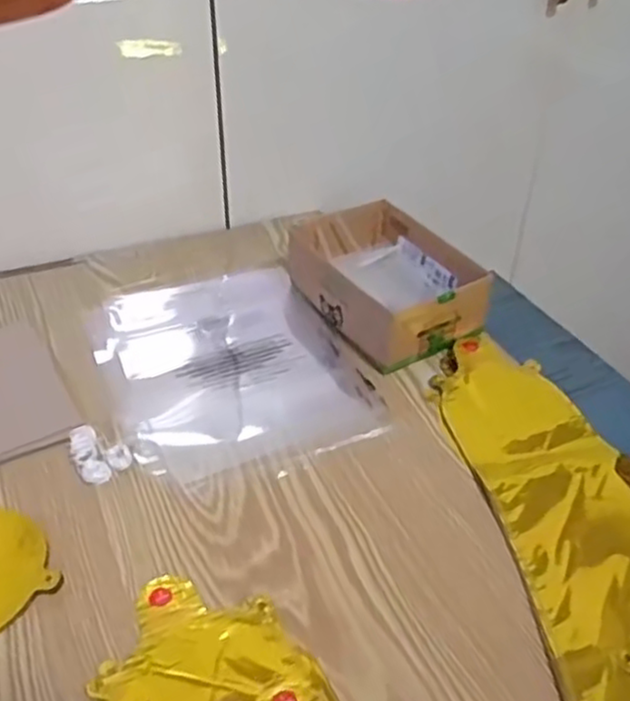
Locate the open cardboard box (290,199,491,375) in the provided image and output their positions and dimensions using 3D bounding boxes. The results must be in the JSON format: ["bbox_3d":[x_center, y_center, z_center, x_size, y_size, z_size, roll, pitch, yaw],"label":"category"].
[{"bbox_3d":[0.070,-0.069,0.711,0.135,0.069,0.179,-17,42,-22],"label":"open cardboard box"}]

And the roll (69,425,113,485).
[{"bbox_3d":[-0.181,0.083,0.567,0.023,0.009,0.057,-19,43,-24],"label":"roll"}]

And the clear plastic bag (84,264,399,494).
[{"bbox_3d":[-0.078,0.011,0.659,0.215,0.011,0.264,-16,42,-21],"label":"clear plastic bag"}]

